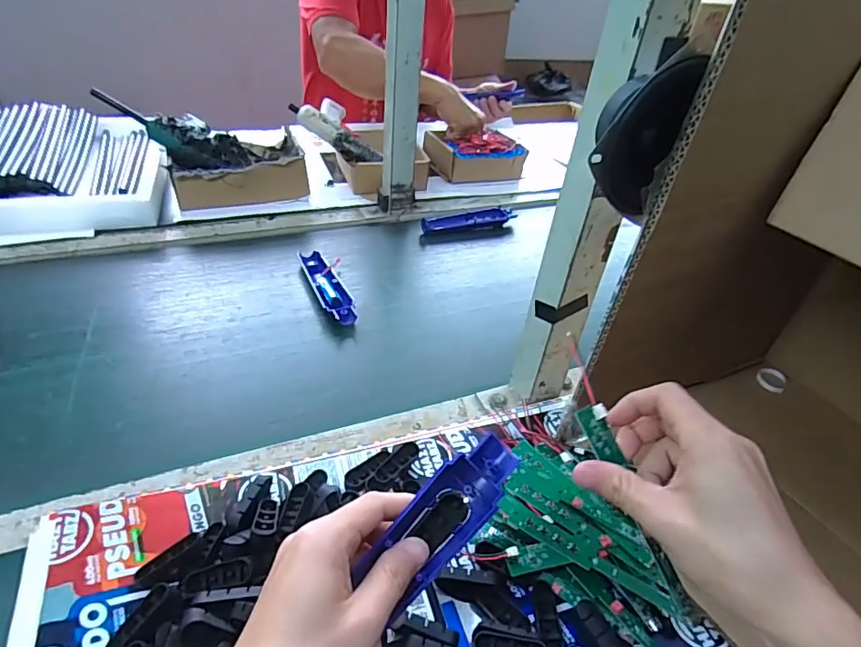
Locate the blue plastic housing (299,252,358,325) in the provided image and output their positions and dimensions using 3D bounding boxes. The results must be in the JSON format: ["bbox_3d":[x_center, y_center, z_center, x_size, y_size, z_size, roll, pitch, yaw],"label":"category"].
[{"bbox_3d":[-0.138,-0.047,0.683,0.037,0.025,0.161,-13,42,-25],"label":"blue plastic housing"}]

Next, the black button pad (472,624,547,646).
[{"bbox_3d":[0.052,0.212,0.337,0.049,0.006,0.018,2,34,22],"label":"black button pad"}]

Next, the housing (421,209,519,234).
[{"bbox_3d":[0.064,-0.174,0.876,0.174,0.027,0.022,-12,42,-23],"label":"housing"}]

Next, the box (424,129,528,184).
[{"bbox_3d":[0.087,-0.338,1.026,0.176,0.061,0.138,-11,41,-23],"label":"box"}]

